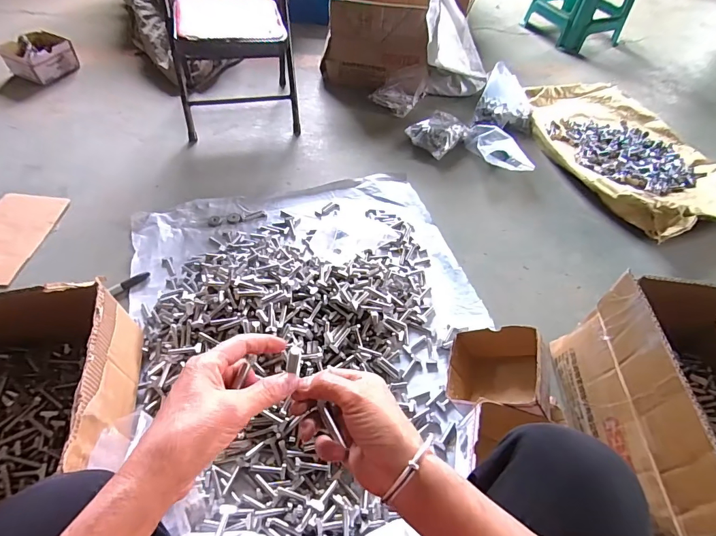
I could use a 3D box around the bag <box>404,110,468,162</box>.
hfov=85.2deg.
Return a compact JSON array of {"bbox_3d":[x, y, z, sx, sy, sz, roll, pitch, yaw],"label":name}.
[{"bbox_3d":[0.243,-0.402,1.174,0.160,0.068,0.130,-33,55,-32],"label":"bag"}]

